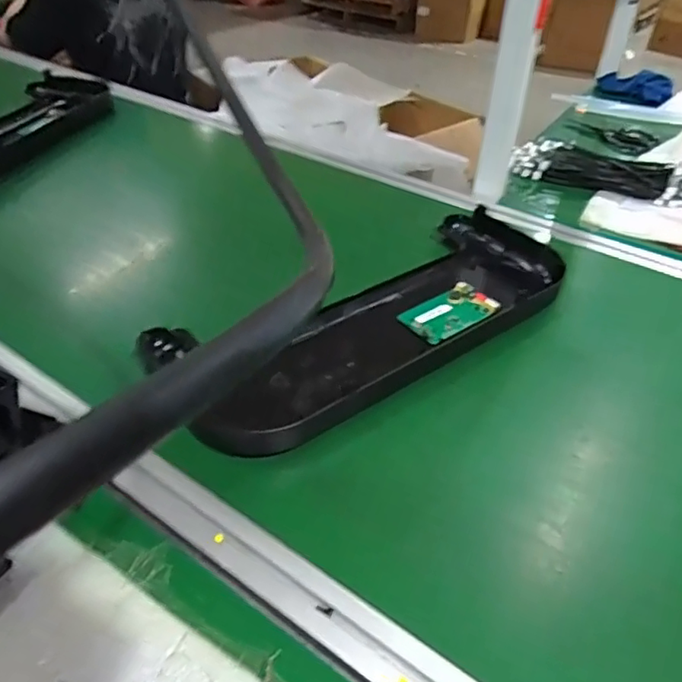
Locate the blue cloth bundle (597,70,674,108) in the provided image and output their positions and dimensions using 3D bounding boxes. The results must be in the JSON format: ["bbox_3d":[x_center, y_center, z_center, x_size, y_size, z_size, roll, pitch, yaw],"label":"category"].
[{"bbox_3d":[0.687,-0.601,1.356,0.168,0.053,0.085,24,45,23],"label":"blue cloth bundle"}]

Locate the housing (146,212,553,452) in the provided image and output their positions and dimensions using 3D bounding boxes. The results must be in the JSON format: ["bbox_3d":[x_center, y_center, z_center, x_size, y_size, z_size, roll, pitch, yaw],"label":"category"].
[{"bbox_3d":[0.062,-0.036,0.665,0.498,0.055,0.213,-26,48,-29],"label":"housing"}]

